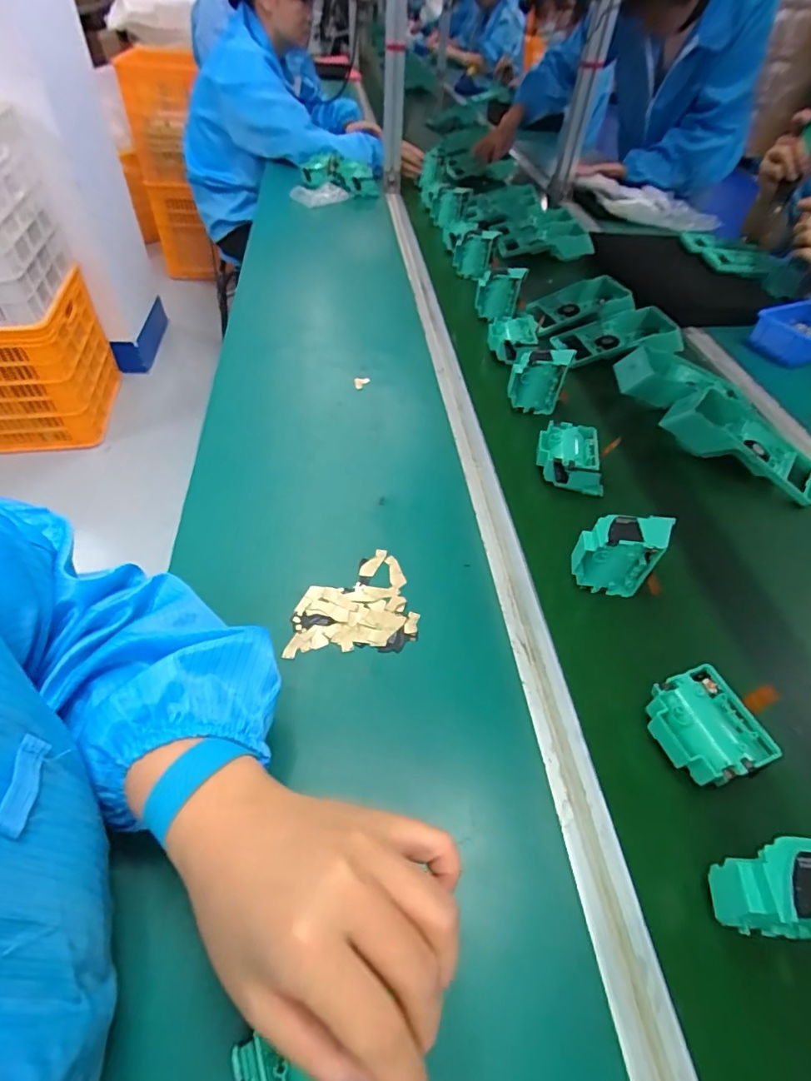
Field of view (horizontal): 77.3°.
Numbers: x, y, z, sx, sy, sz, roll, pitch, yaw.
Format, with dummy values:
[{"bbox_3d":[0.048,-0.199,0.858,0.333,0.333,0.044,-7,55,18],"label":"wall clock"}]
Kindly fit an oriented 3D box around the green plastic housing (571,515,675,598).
[{"bbox_3d":[0.192,0.014,0.468,0.070,0.078,0.036,9,48,3],"label":"green plastic housing"}]

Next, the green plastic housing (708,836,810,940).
[{"bbox_3d":[0.223,0.208,0.302,0.071,0.082,0.040,8,48,2],"label":"green plastic housing"}]

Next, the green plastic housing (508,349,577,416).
[{"bbox_3d":[0.174,-0.208,0.660,0.073,0.074,0.040,15,49,8],"label":"green plastic housing"}]

